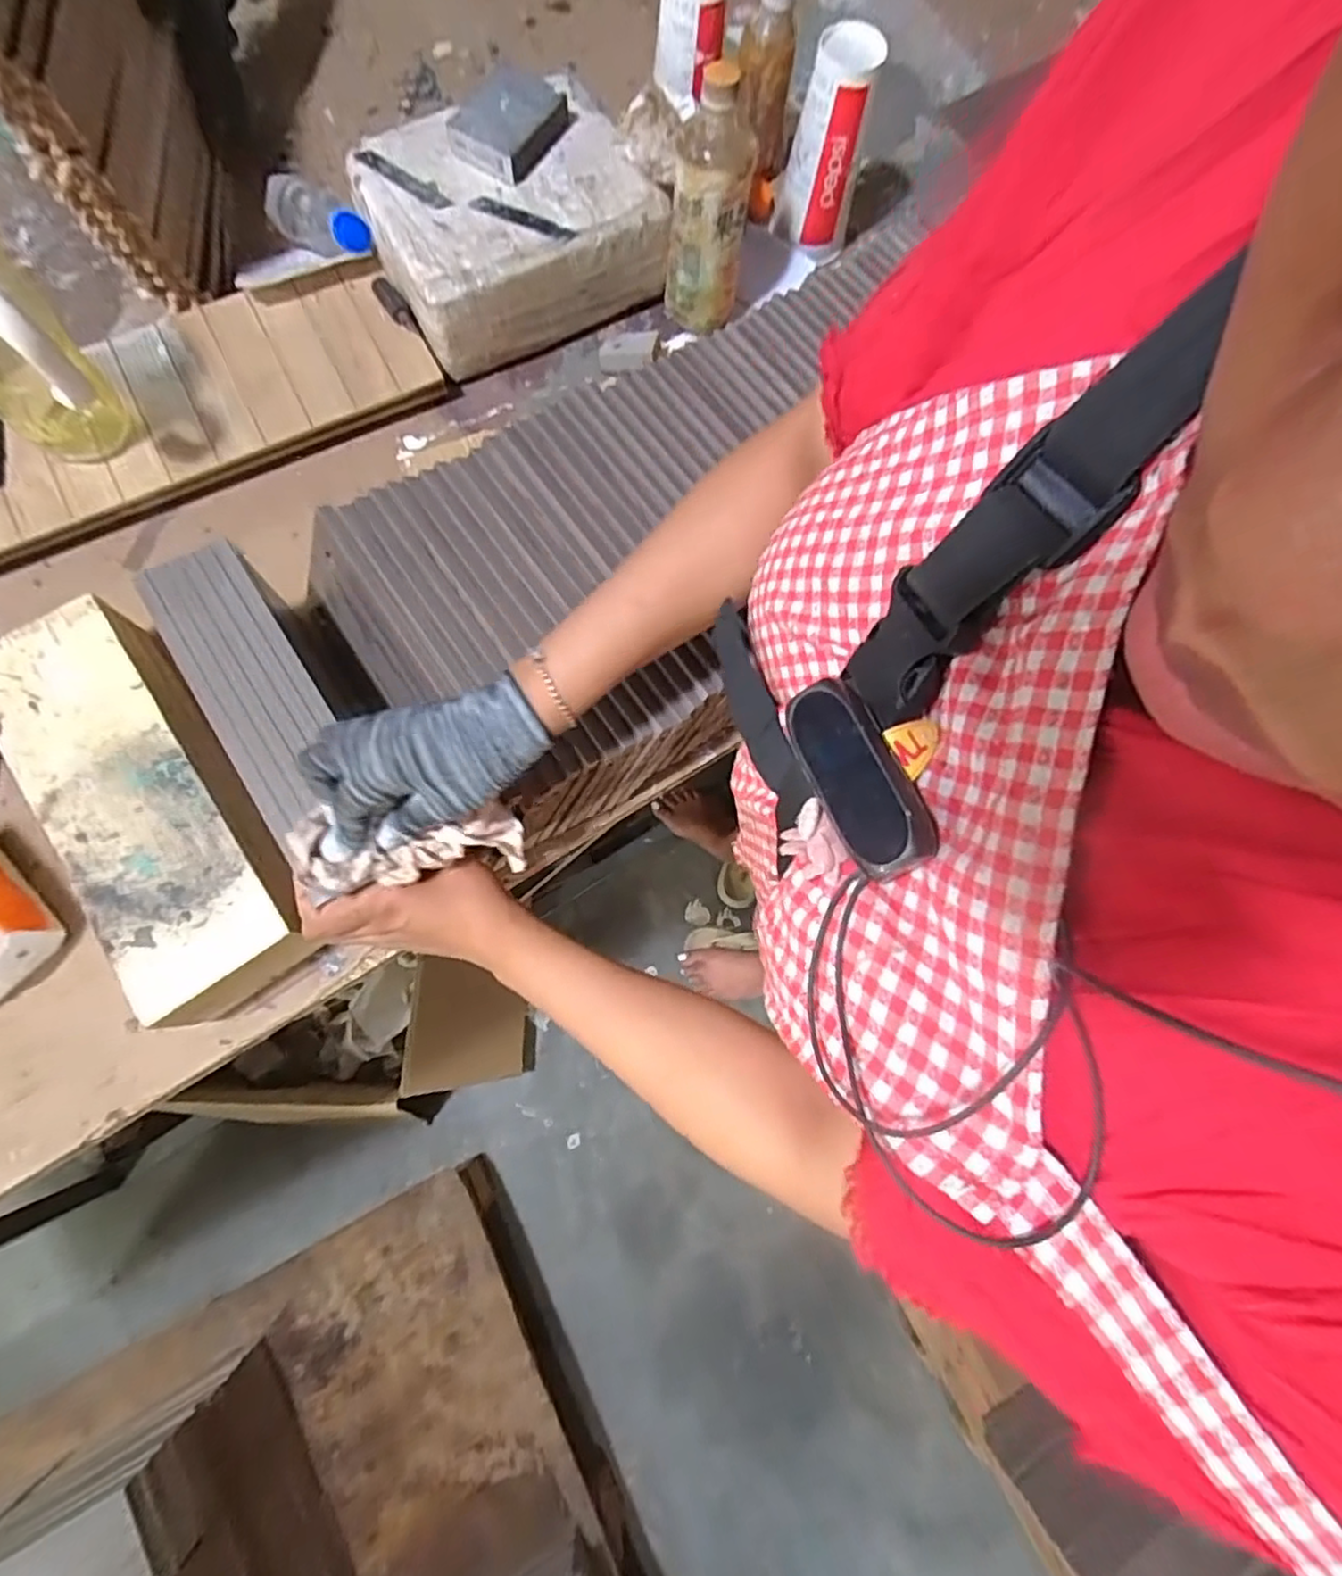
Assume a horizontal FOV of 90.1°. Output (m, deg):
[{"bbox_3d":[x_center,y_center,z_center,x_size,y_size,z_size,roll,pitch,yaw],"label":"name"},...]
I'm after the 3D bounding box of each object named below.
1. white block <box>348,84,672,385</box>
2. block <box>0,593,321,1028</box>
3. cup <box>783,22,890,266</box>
[{"bbox_3d":[-0.156,-0.563,0.675,0.259,0.101,0.192,-27,78,-6],"label":"white block"},{"bbox_3d":[-0.409,0.008,0.524,0.117,0.072,0.347,-36,80,-8],"label":"block"},{"bbox_3d":[0.156,-0.641,0.679,0.075,0.166,0.058,10,77,2],"label":"cup"}]

